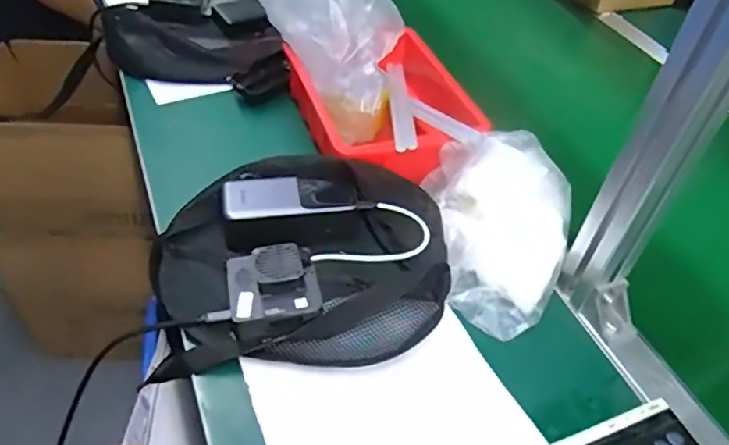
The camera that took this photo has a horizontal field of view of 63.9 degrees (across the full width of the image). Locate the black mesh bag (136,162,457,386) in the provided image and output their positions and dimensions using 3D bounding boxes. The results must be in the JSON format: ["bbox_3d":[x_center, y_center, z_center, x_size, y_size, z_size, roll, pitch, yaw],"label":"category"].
[{"bbox_3d":[-0.060,0.032,0.547,0.270,0.067,0.207,-1,45,-8],"label":"black mesh bag"}]

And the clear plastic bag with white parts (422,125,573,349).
[{"bbox_3d":[0.133,0.007,0.560,0.133,0.099,0.179,6,45,-1],"label":"clear plastic bag with white parts"}]

